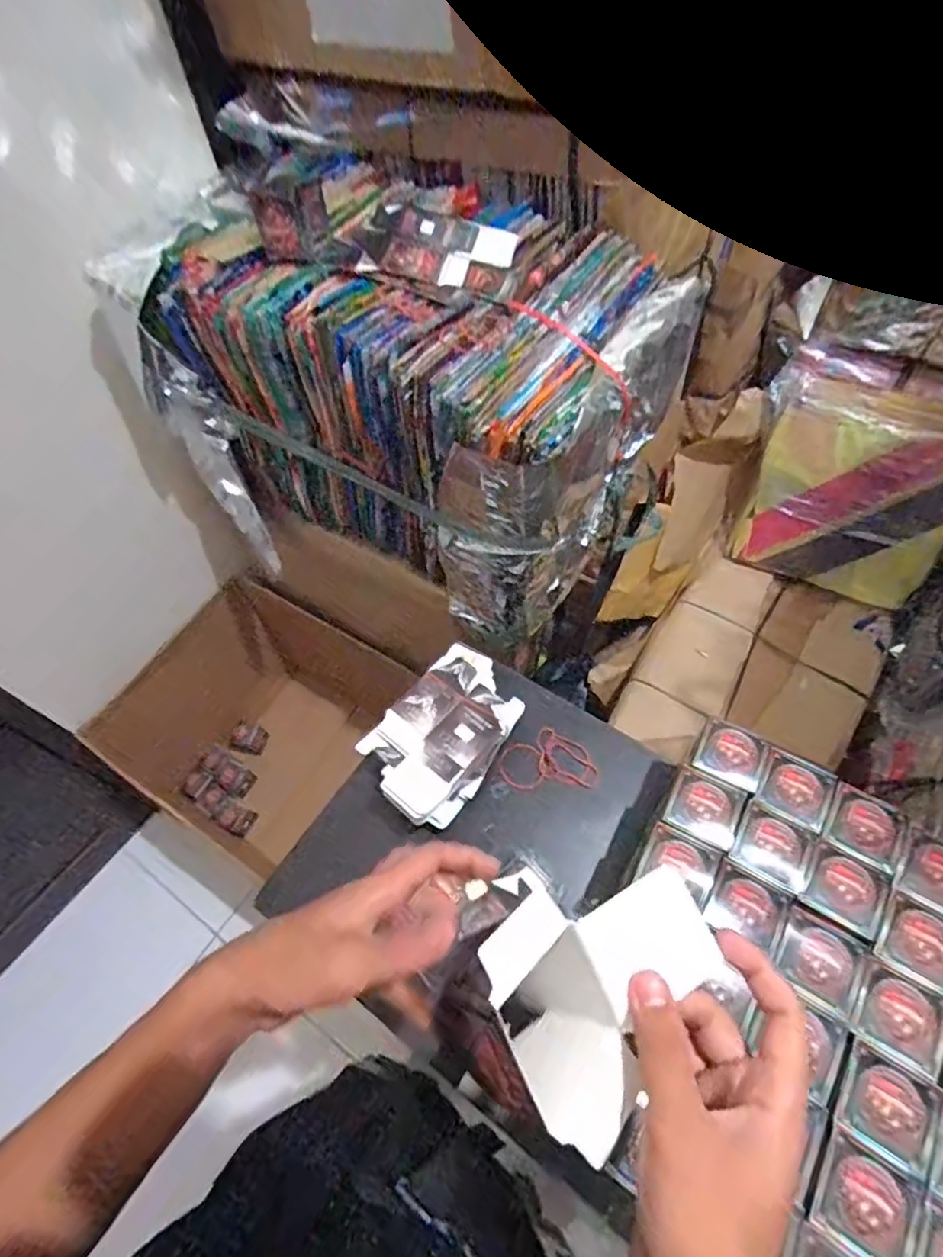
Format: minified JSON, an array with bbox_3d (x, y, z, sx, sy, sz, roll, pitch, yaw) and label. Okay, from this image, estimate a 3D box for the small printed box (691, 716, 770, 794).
[{"bbox_3d":[0.246,0.119,0.555,0.059,0.017,0.059,23,61,18],"label":"small printed box"}]

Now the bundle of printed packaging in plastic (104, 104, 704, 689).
[{"bbox_3d":[-0.103,-0.335,0.832,0.672,0.404,0.441,32,64,23],"label":"bundle of printed packaging in plastic"}]

